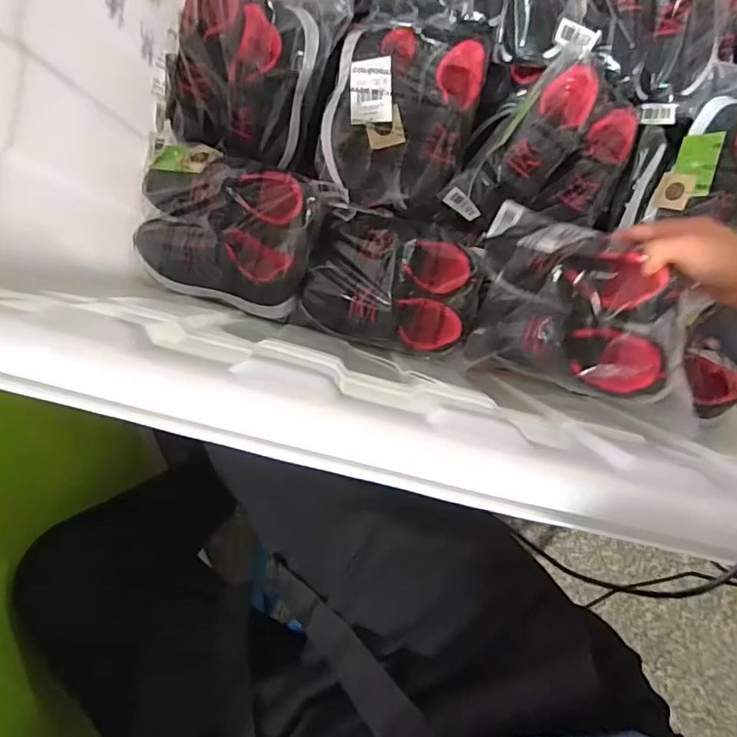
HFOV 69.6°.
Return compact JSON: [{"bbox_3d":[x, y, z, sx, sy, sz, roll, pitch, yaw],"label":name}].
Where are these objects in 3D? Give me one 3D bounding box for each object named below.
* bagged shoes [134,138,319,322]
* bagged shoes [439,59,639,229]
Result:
[{"bbox_3d":[-0.184,-0.177,0.668,0.225,0.083,0.179,15,96,-3],"label":"bagged shoes"},{"bbox_3d":[0.235,-0.255,0.666,0.168,0.089,0.232,41,94,-5],"label":"bagged shoes"}]

